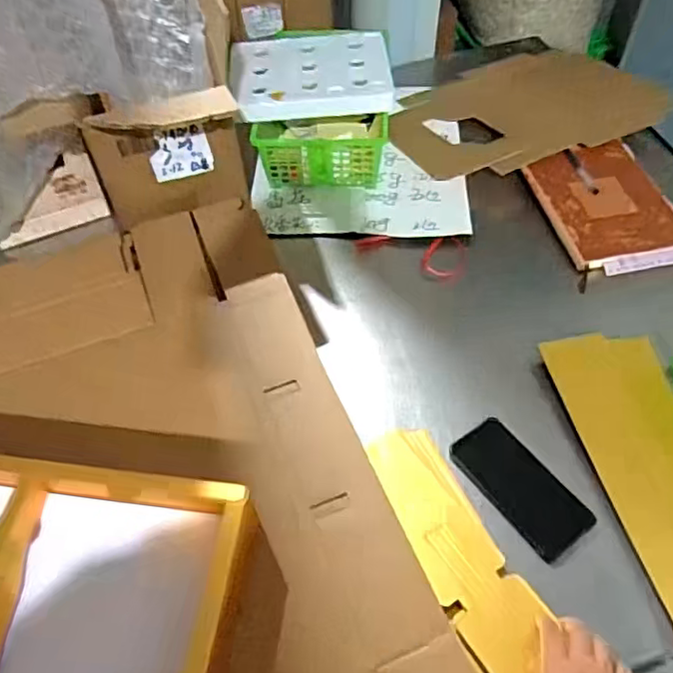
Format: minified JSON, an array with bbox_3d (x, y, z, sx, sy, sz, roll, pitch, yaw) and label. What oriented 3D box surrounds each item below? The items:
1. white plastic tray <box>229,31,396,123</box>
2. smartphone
[{"bbox_3d":[-0.042,-0.423,0.983,0.250,0.036,0.205,-6,54,-3],"label":"white plastic tray"},{"bbox_3d":[0.205,0.165,0.679,0.077,0.015,0.157,-31,59,-20],"label":"smartphone"}]

